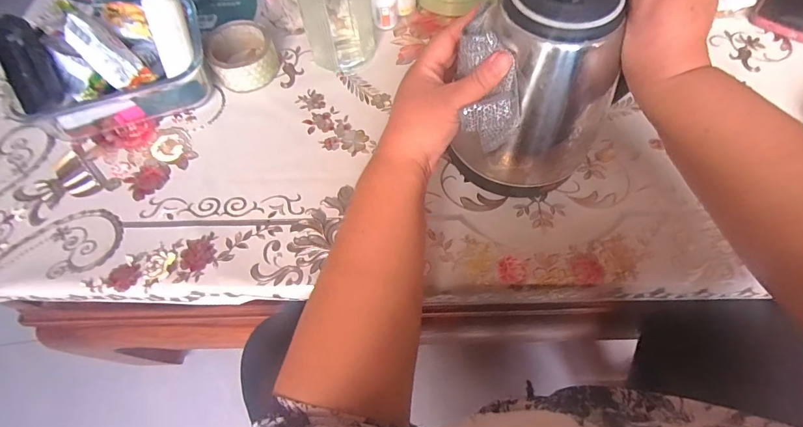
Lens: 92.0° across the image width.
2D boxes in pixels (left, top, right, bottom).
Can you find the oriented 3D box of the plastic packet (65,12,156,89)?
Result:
[{"bbox_3d":[-0.326,-0.175,0.433,0.089,0.028,0.038,43,67,-20],"label":"plastic packet"}]

